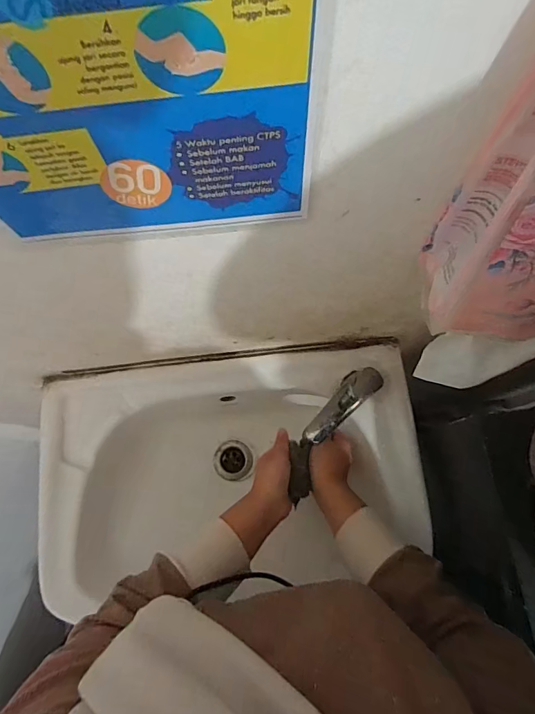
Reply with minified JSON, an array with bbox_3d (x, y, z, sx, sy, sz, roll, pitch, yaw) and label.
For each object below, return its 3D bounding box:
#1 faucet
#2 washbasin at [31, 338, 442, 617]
[{"bbox_3d":[0.091,0.067,0.532,0.039,0.072,0.122,43,78,12],"label":"faucet"},{"bbox_3d":[-0.052,0.160,0.617,0.509,0.167,0.290,-8,74,-2],"label":"washbasin"}]

